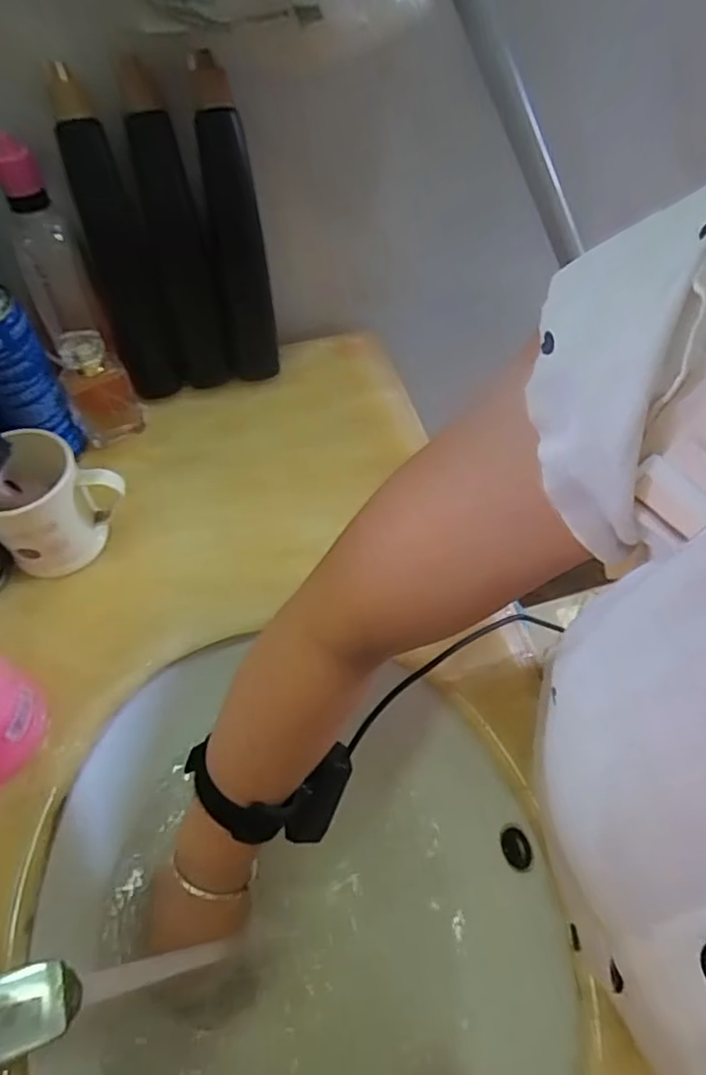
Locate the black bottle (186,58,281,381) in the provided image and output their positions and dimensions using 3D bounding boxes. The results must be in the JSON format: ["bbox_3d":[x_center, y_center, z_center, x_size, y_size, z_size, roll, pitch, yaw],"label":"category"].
[{"bbox_3d":[-0.105,-0.264,0.581,0.051,0.322,0.041,-9,56,-7],"label":"black bottle"}]

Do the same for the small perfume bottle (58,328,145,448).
[{"bbox_3d":[-0.231,-0.136,0.561,0.054,0.113,0.032,-14,57,-10],"label":"small perfume bottle"}]

